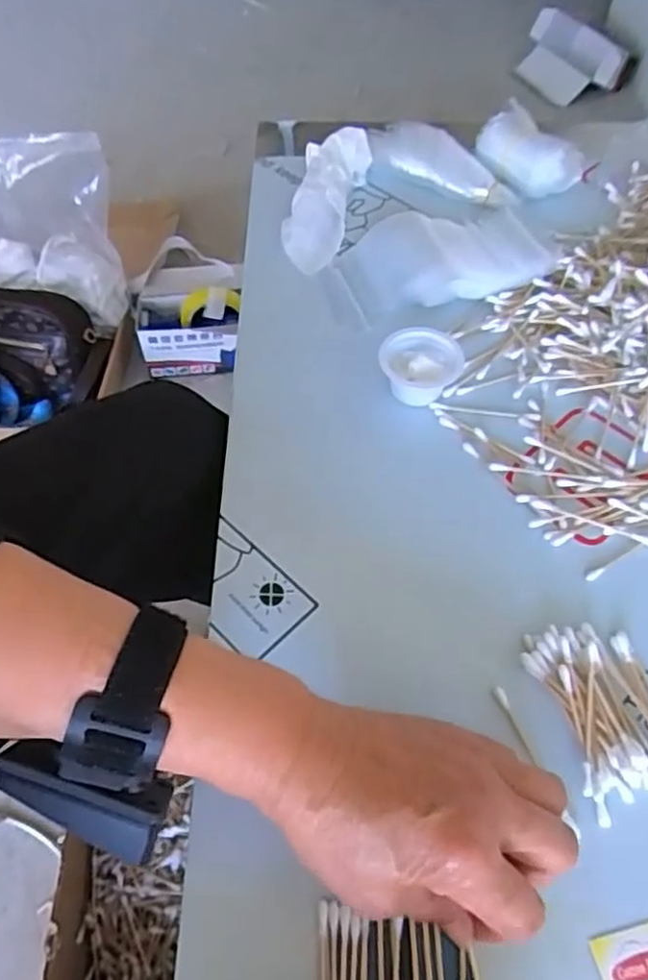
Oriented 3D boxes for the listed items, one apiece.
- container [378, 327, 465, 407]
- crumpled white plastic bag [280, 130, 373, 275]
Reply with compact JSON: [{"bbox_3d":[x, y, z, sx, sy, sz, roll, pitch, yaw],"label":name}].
[{"bbox_3d":[0.064,-0.083,0.454,0.046,0.028,0.051,37,63,22],"label":"container"},{"bbox_3d":[0.000,-0.235,0.556,0.050,0.034,0.136,15,74,11],"label":"crumpled white plastic bag"}]

